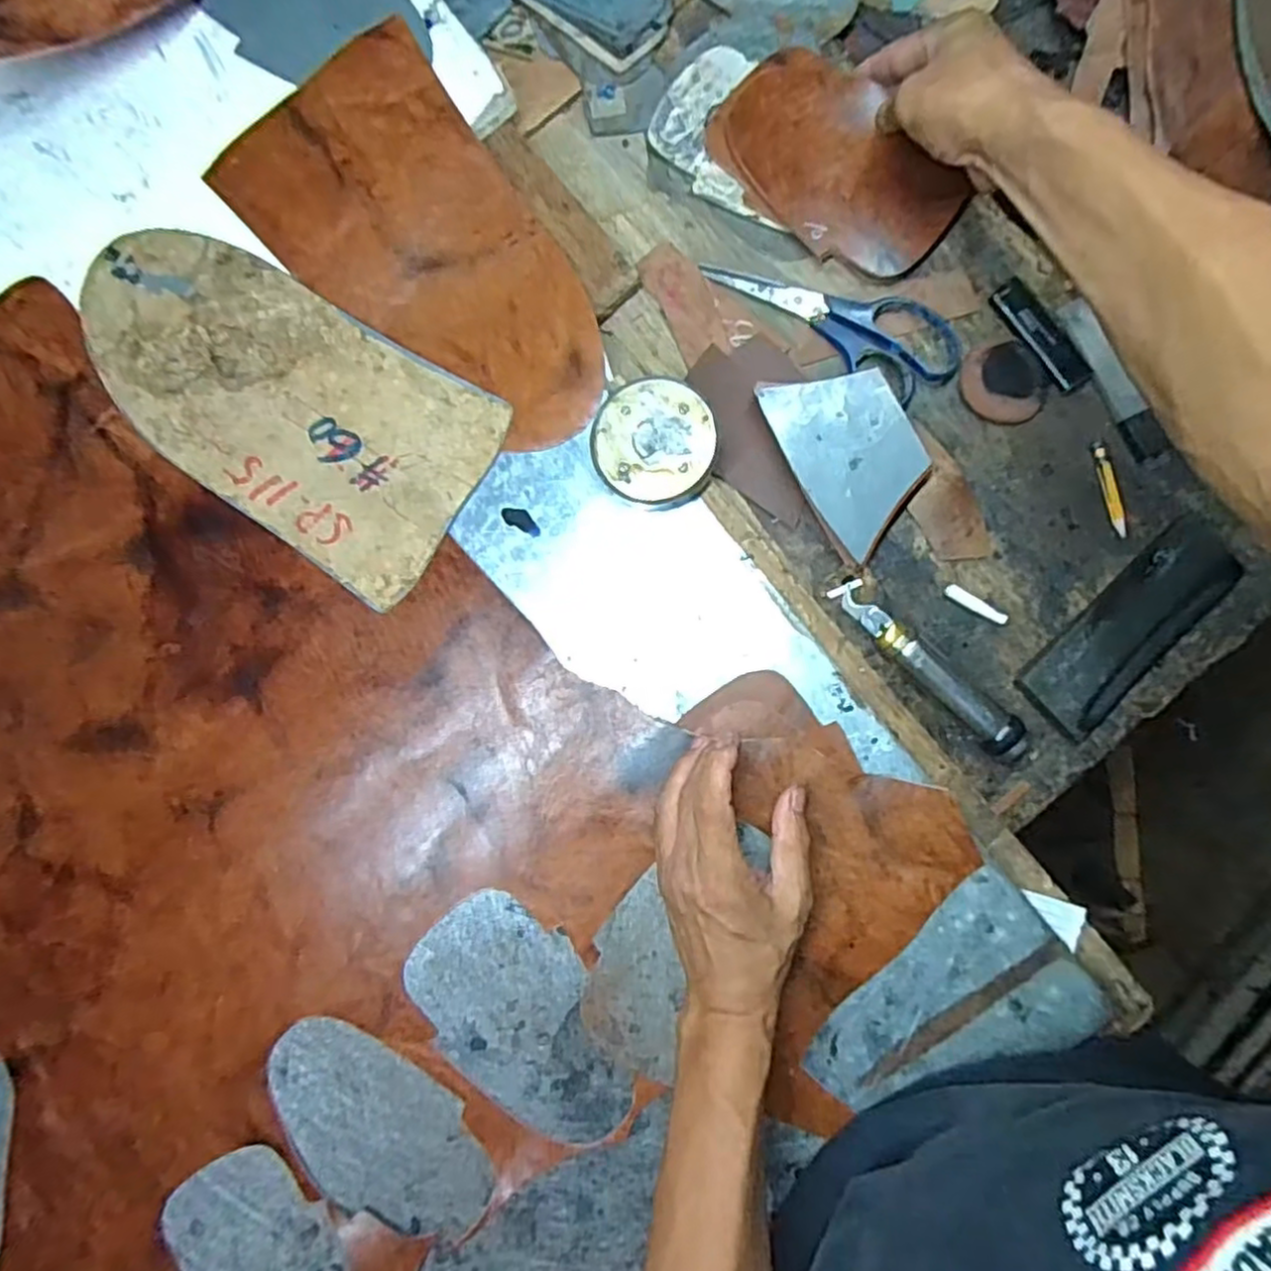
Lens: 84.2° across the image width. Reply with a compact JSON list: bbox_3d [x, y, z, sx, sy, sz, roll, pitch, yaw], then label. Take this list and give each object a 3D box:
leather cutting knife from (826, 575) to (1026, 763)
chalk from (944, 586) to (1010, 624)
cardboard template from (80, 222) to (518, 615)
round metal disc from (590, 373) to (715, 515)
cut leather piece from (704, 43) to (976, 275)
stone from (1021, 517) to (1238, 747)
[{"bbox_3d":[0.184,0.019,0.441,0.024,0.026,0.143,-44,91,-2],"label":"leather cutting knife"},{"bbox_3d":[0.219,-0.020,0.452,0.042,0.005,0.009,32,89,-2],"label":"chalk"},{"bbox_3d":[-0.233,-0.148,0.459,0.272,0.009,0.147,30,90,-1],"label":"cardboard template"},{"bbox_3d":[0.011,-0.119,0.441,0.075,0.028,0.078,0,90,-2],"label":"round metal disc"},{"bbox_3d":[0.130,-0.311,0.463,0.168,0.023,0.095,40,90,2],"label":"cut leather piece"},{"bbox_3d":[0.310,-0.006,0.441,0.053,0.017,0.155,44,88,-2],"label":"stone"}]

